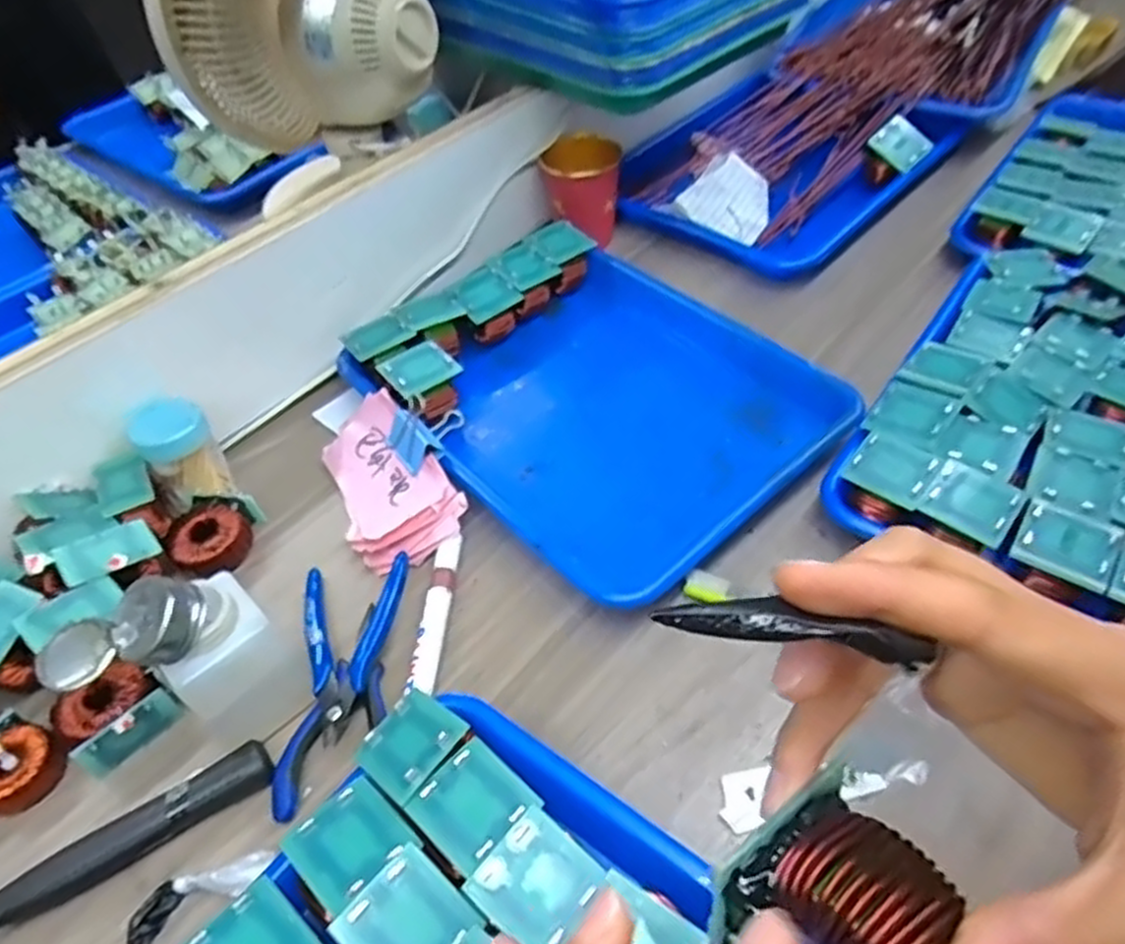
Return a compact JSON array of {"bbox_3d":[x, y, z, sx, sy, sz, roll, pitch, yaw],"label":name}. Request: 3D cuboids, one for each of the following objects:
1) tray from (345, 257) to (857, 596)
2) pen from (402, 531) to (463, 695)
[{"bbox_3d":[0.032,-0.050,0.561,0.248,0.051,0.272,-36,55,-24],"label":"tray"},{"bbox_3d":[-0.074,0.083,0.462,0.016,0.012,0.105,1,49,6],"label":"pen"}]

